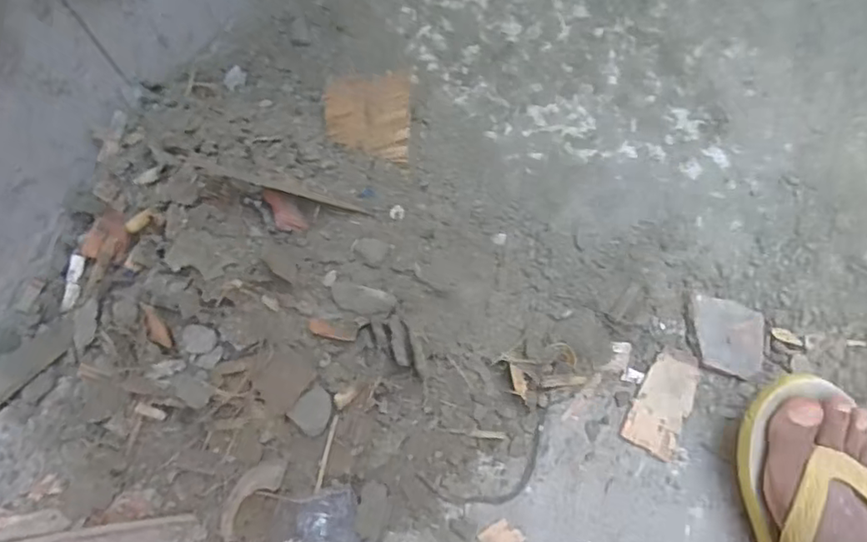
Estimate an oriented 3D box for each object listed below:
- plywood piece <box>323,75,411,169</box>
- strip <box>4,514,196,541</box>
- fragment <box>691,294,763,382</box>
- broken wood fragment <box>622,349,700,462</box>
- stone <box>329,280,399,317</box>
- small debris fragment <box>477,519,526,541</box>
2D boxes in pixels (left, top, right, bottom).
[{"bbox_3d":[-0.051,-0.116,0.480,0.068,0.007,0.063,4,93,17],"label":"plywood piece"},{"bbox_3d":[-0.237,0.184,0.442,0.127,0.004,0.008,-7,73,-4],"label":"strip"},{"bbox_3d":[0.235,0.053,0.499,0.065,0.008,0.056,14,84,-11],"label":"fragment"},{"bbox_3d":[0.181,0.101,0.488,0.041,0.007,0.082,26,74,6],"label":"broken wood fragment"},{"bbox_3d":[-0.048,0.020,0.434,0.046,0.014,0.021,17,72,-17],"label":"stone"},{"bbox_3d":[0.050,0.197,0.459,0.028,0.004,0.024,-34,77,-11],"label":"small debris fragment"}]

